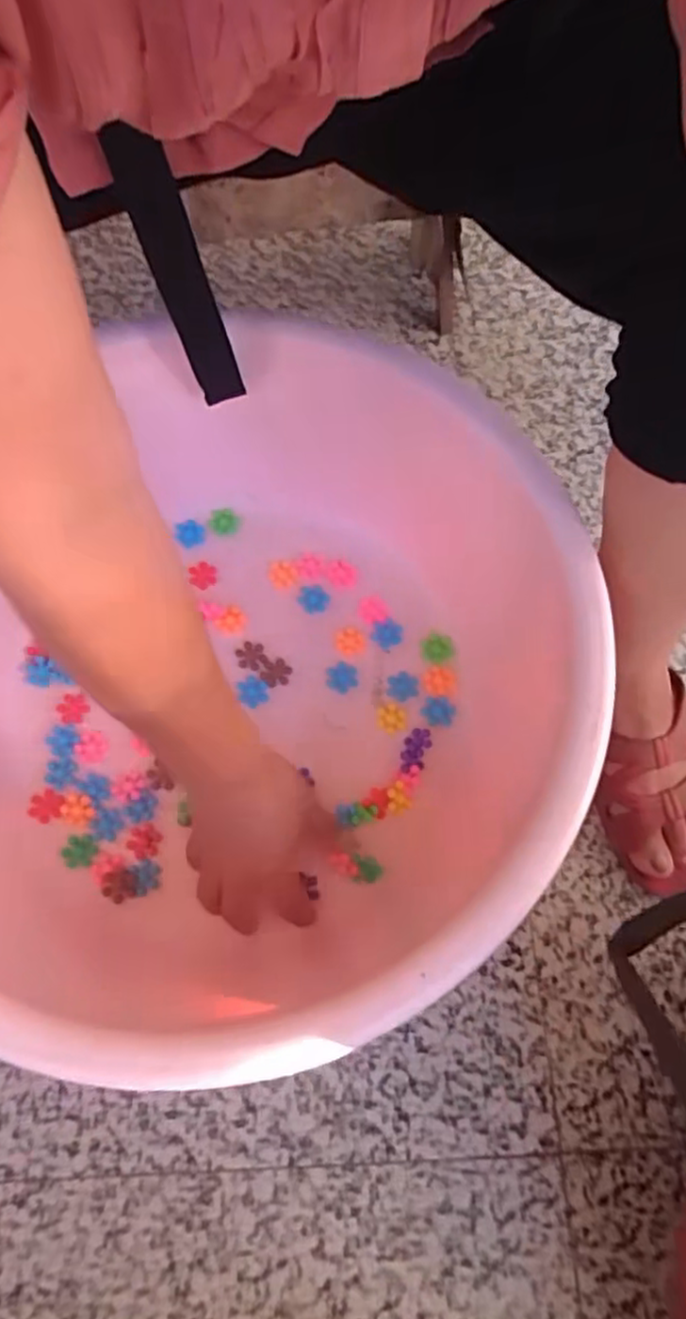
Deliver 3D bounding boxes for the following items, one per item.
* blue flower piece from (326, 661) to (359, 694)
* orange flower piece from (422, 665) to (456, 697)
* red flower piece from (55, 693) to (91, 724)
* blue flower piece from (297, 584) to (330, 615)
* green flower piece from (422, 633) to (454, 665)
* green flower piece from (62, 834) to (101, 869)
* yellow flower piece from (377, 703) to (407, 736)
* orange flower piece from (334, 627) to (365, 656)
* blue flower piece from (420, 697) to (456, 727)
[{"bbox_3d":[0.000,0.015,0.568,0.026,0.004,0.028,0,70,0],"label":"blue flower piece"},{"bbox_3d":[0.080,0.018,0.564,0.026,0.005,0.026,1,70,0],"label":"orange flower piece"},{"bbox_3d":[-0.219,0.039,0.546,0.023,0.006,0.027,7,70,3],"label":"red flower piece"},{"bbox_3d":[-0.027,-0.053,0.600,0.030,0.005,0.025,41,75,14],"label":"blue flower piece"},{"bbox_3d":[0.080,-0.008,0.572,0.024,0.011,0.024,0,70,0],"label":"green flower piece"},{"bbox_3d":[-0.198,0.145,0.507,0.025,0.006,0.025,0,70,0],"label":"green flower piece"},{"bbox_3d":[0.040,0.048,0.554,0.024,0.004,0.024,0,70,0],"label":"yellow flower piece"},{"bbox_3d":[0.006,-0.016,0.583,0.025,0.004,0.025,-2,70,0],"label":"orange flower piece"},{"bbox_3d":[0.078,0.043,0.554,0.026,0.004,0.027,0,70,0],"label":"blue flower piece"}]

